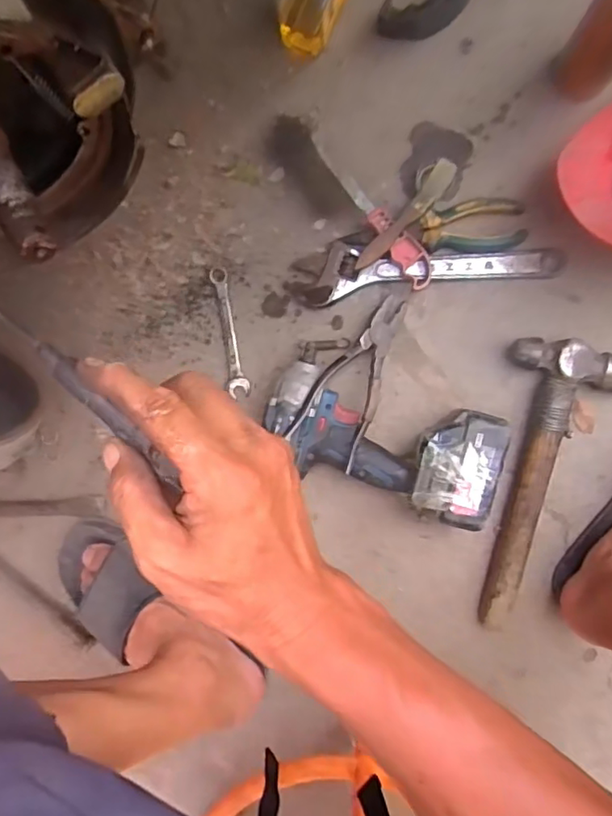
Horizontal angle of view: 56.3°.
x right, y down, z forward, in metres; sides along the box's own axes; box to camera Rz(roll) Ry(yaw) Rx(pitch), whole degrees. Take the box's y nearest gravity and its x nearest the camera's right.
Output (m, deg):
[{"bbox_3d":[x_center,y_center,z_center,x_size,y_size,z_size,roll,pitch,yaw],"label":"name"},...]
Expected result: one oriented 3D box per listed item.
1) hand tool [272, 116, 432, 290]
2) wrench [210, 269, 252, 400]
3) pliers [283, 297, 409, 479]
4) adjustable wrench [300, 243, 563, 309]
[{"bbox_3d":[0.046,-0.217,0.611,0.046,0.034,0.233,-43,88,6],"label":"hand tool"},{"bbox_3d":[-0.086,-0.086,0.636,0.022,0.006,0.142,-12,92,6],"label":"wrench"},{"bbox_3d":[0.058,-0.033,0.591,0.072,0.022,0.186,30,78,4],"label":"pliers"},{"bbox_3d":[0.135,-0.152,0.605,0.268,0.023,0.056,-5,92,6],"label":"adjustable wrench"}]

